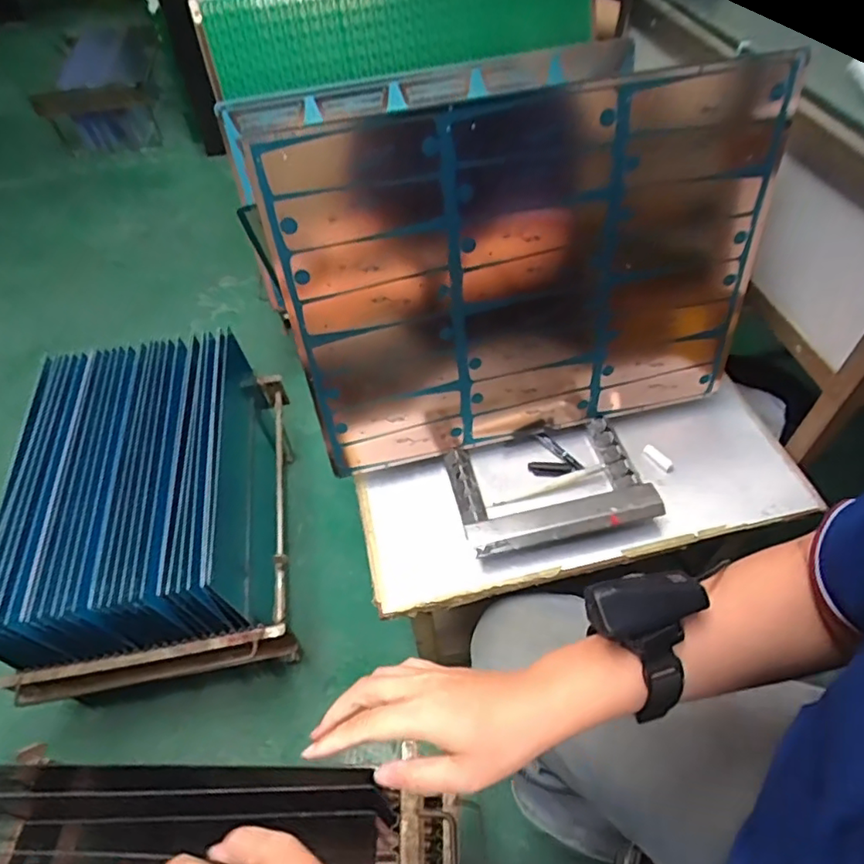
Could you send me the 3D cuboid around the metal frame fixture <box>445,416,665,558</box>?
[{"bbox_3d":[0.124,0.054,0.622,0.193,0.024,0.131,-11,51,-5],"label":"metal frame fixture"}]

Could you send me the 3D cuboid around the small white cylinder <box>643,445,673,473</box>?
[{"bbox_3d":[0.250,0.029,0.654,0.013,0.007,0.038,-31,59,-21],"label":"small white cylinder"}]

